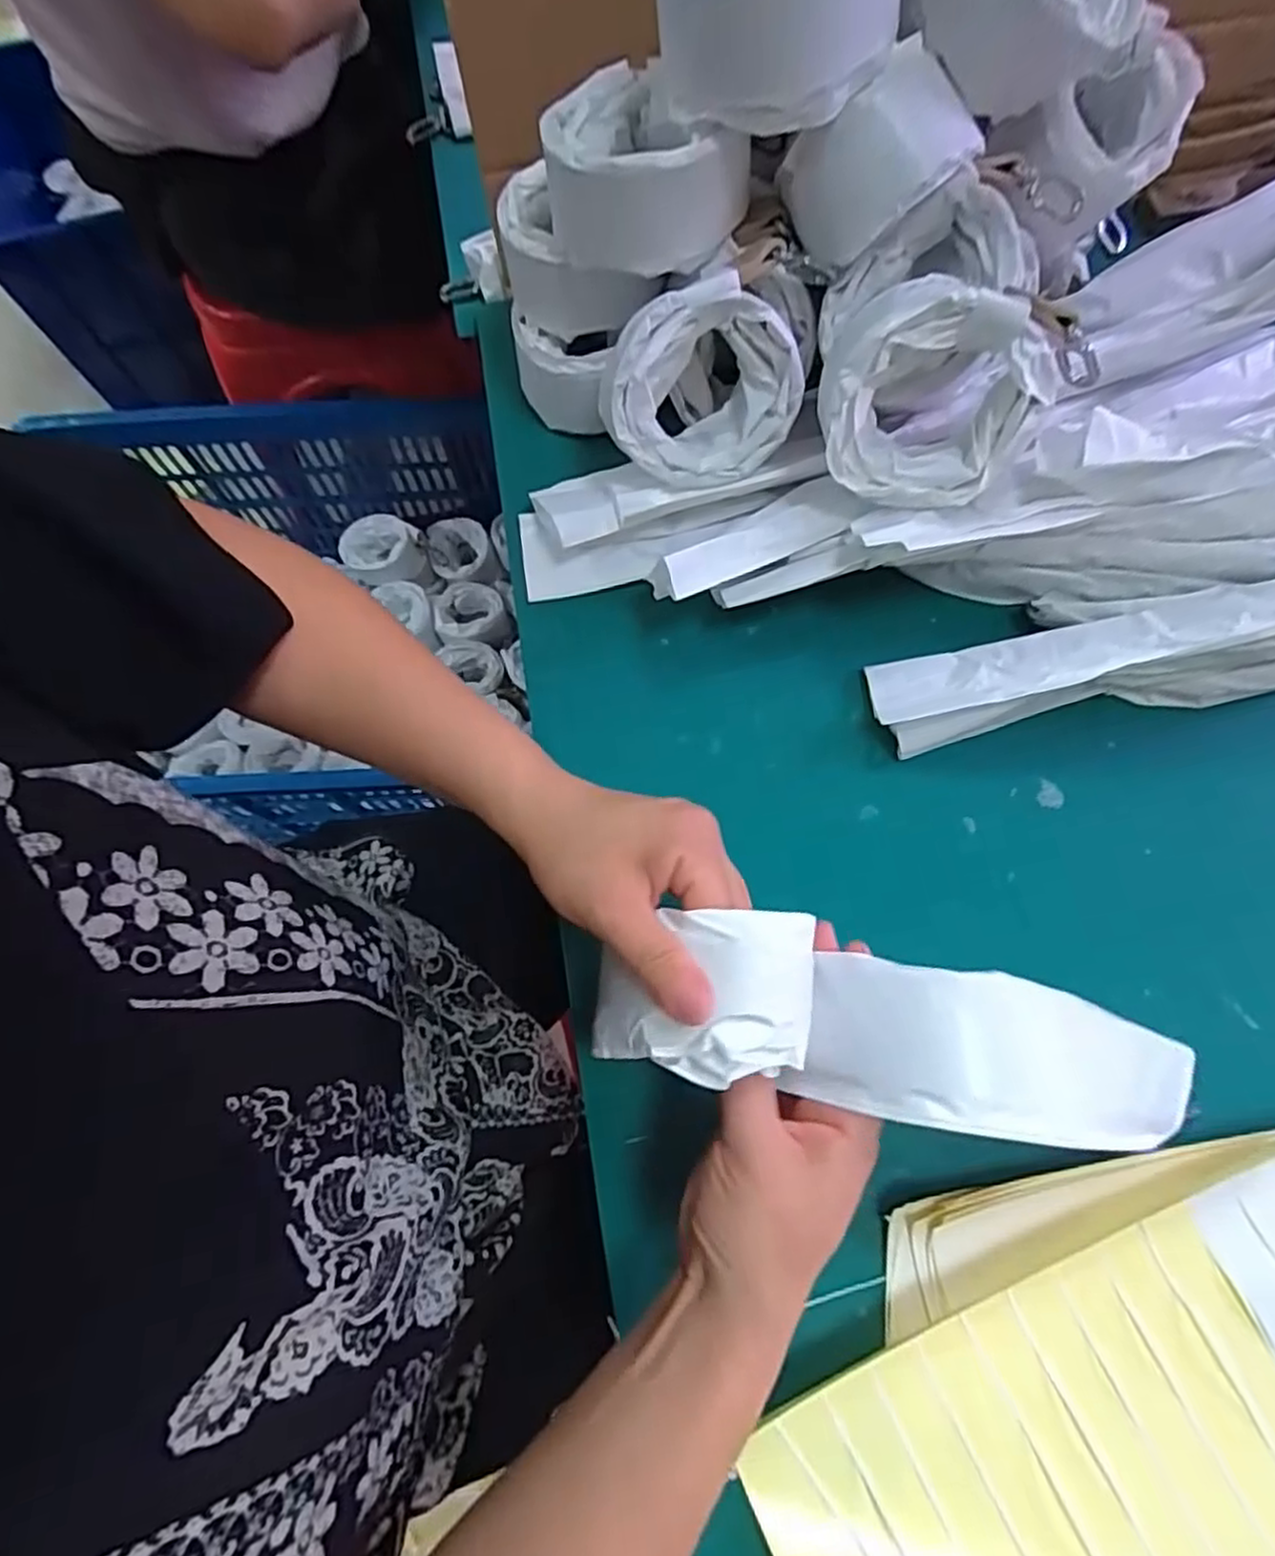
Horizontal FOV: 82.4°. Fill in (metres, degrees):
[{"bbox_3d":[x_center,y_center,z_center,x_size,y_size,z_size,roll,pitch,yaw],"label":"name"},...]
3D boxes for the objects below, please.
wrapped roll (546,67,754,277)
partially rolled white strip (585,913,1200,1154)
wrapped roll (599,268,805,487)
[{"bbox_3d":[0.003,-0.299,0.356,0.095,0.052,0.085,-9,73,-2],"label":"wrapped roll"},{"bbox_3d":[0.115,0.102,0.288,0.252,0.059,0.060,12,73,-5],"label":"partially rolled white strip"},{"bbox_3d":[0.033,-0.209,0.391,0.099,0.099,0.051,-39,36,22],"label":"wrapped roll"}]

